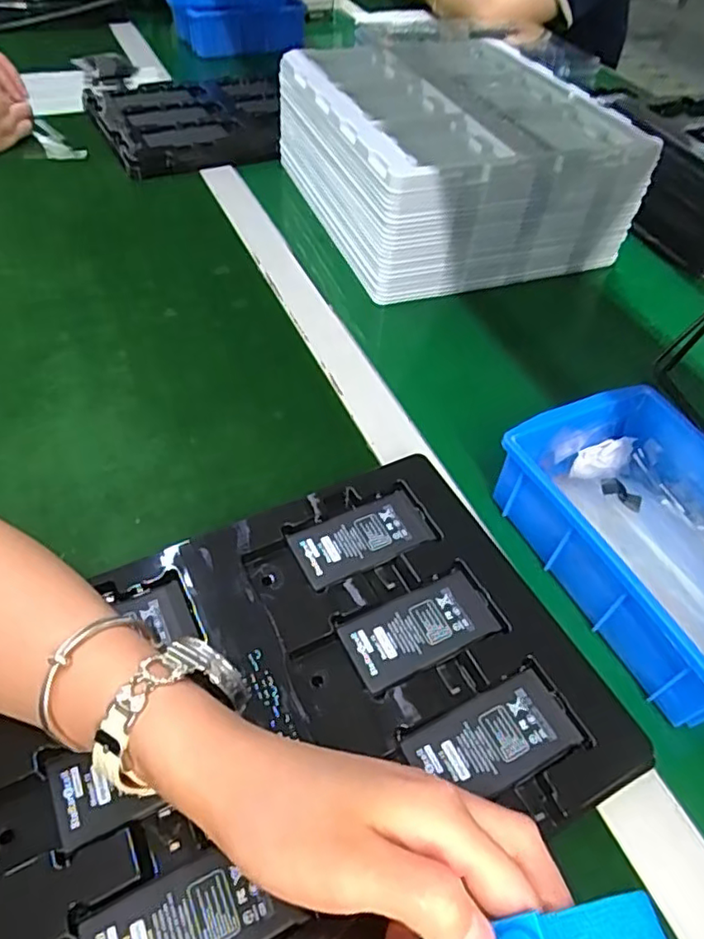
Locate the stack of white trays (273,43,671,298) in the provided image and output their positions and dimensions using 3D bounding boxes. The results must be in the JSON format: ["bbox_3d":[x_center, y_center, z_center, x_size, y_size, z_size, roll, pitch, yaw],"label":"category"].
[{"bbox_3d":[0.099,-0.348,0.671,0.281,0.125,0.333,-13,52,-14],"label":"stack of white trays"}]

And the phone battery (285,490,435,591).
[{"bbox_3d":[0.006,0.044,0.388,0.085,0.004,0.042,-21,55,-20],"label":"phone battery"}]

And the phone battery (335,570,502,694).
[{"bbox_3d":[0.039,0.091,0.350,0.085,0.004,0.043,-19,54,-19],"label":"phone battery"}]

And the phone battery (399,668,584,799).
[{"bbox_3d":[0.072,0.138,0.311,0.084,0.004,0.043,-20,54,-19],"label":"phone battery"}]

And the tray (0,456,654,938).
[{"bbox_3d":[-0.044,0.129,0.319,0.324,0.030,0.223,-21,55,-20],"label":"tray"}]

